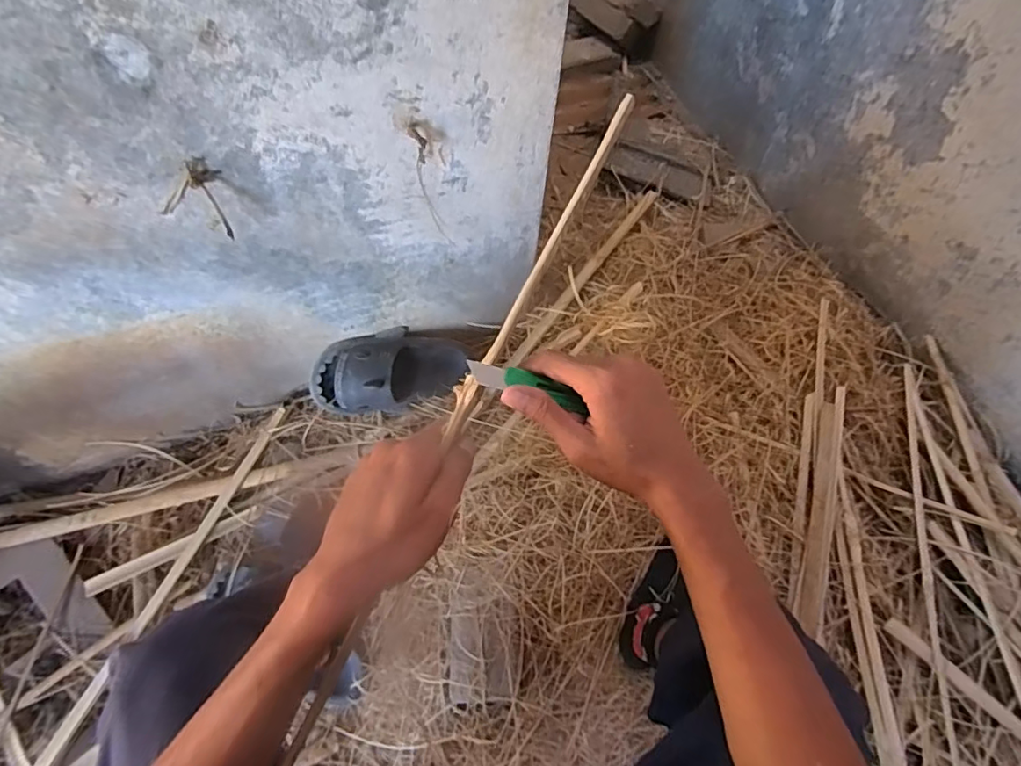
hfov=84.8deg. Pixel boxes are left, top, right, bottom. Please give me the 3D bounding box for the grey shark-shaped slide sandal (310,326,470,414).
[{"bbox_3d":[-0.207,-0.017,0.983,0.270,0.089,0.124,-9,64,-23],"label":"grey shark-shaped slide sandal"}]

